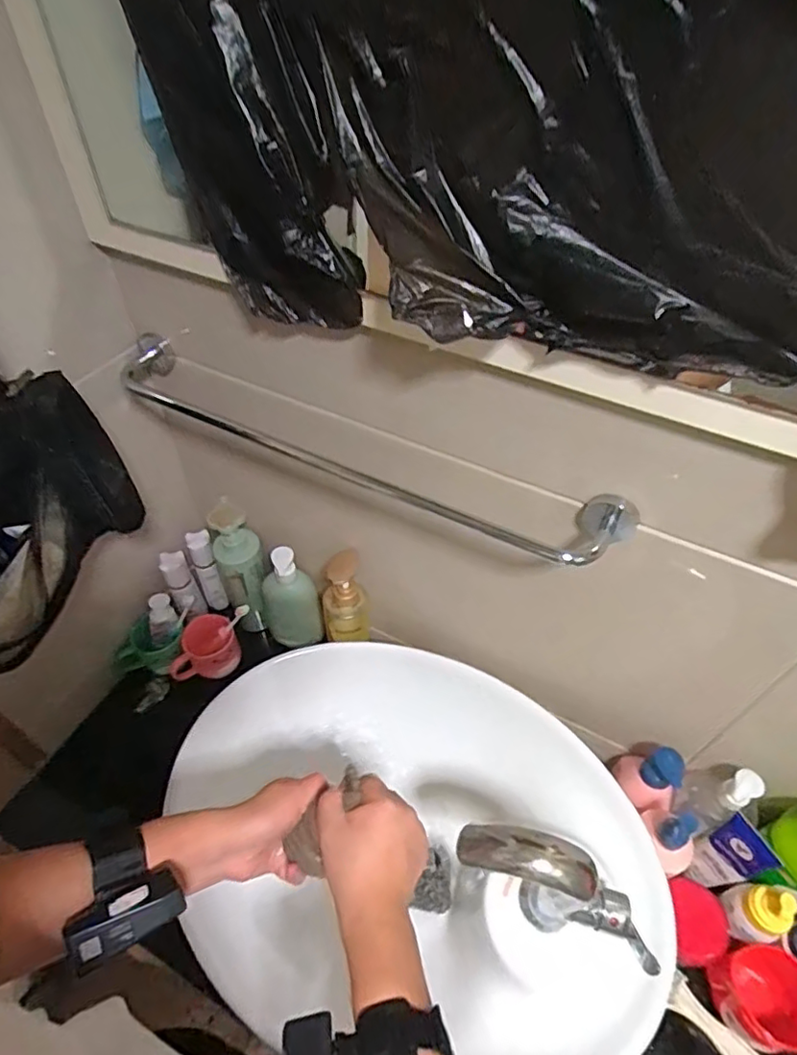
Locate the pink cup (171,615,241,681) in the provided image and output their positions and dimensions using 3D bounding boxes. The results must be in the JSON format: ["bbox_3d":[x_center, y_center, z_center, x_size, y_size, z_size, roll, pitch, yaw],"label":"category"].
[{"bbox_3d":[-0.295,0.187,0.878,0.101,0.082,0.066,-22,53,-19],"label":"pink cup"}]

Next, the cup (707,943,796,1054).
[{"bbox_3d":[0.399,0.514,0.633,0.095,0.071,0.092,1,49,-1],"label":"cup"}]

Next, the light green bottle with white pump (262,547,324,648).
[{"bbox_3d":[-0.162,0.110,0.869,0.079,0.190,0.049,-13,50,-13],"label":"light green bottle with white pump"}]

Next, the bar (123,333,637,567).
[{"bbox_3d":[-0.057,-0.081,0.589,0.575,0.045,0.079,21,52,16],"label":"bar"}]

